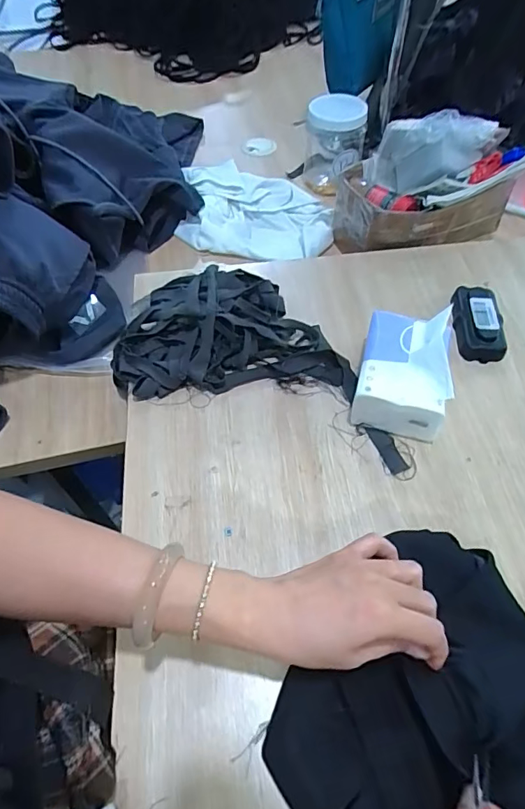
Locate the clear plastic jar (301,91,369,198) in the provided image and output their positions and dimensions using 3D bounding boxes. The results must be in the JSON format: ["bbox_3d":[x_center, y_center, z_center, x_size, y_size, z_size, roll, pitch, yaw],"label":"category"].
[{"bbox_3d":[0.115,-0.415,0.775,0.092,0.137,0.085,6,56,5],"label":"clear plastic jar"}]

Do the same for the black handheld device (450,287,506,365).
[{"bbox_3d":[0.252,-0.096,0.559,0.051,0.030,0.097,1,56,1],"label":"black handheld device"}]

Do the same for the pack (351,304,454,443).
[{"bbox_3d":[0.144,-0.039,0.487,0.086,0.085,0.118,12,57,9],"label":"pack"}]

